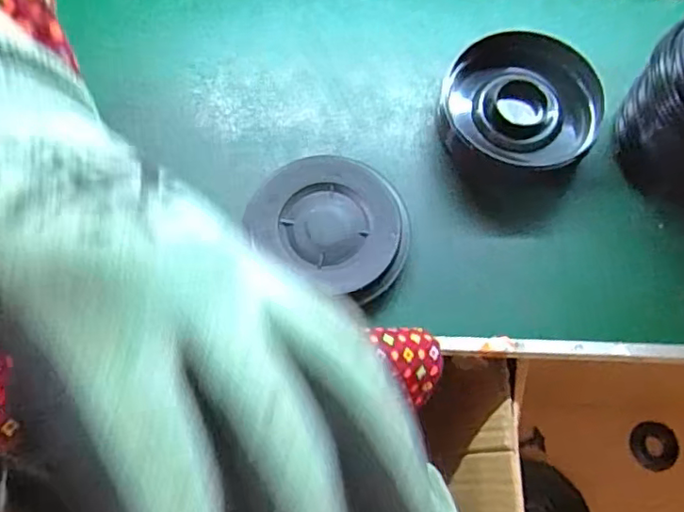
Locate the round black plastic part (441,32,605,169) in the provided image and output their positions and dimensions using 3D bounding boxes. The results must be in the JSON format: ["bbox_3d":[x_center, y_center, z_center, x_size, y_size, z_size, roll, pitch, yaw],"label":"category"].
[{"bbox_3d":[0.141,-0.121,0.471,0.120,0.044,0.102,14,70,5],"label":"round black plastic part"}]

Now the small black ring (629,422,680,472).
[{"bbox_3d":[0.414,0.252,0.782,0.060,0.013,0.059,0,70,0],"label":"small black ring"}]

